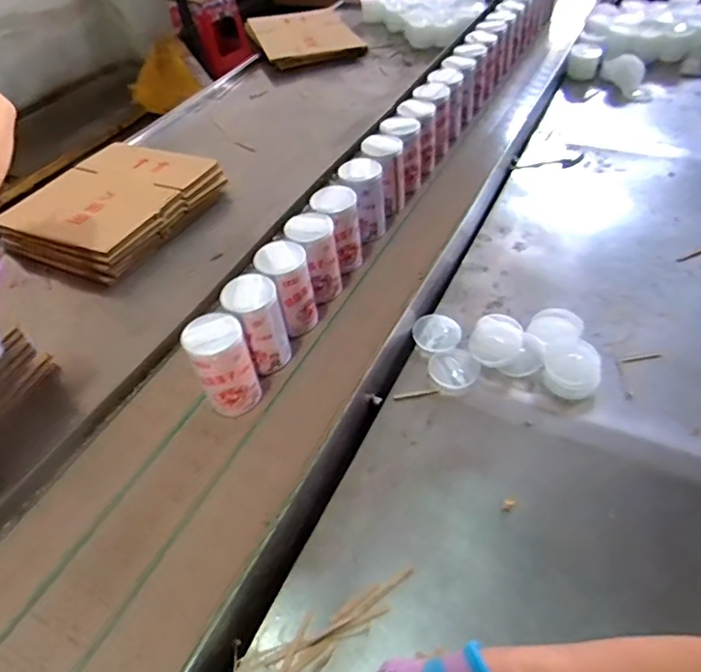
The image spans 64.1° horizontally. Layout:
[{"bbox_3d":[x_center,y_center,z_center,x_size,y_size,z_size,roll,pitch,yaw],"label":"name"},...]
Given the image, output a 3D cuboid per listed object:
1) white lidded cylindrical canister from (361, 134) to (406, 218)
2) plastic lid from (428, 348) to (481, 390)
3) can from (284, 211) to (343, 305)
[{"bbox_3d":[0.052,-0.269,0.943,0.069,0.116,0.072,-3,46,3],"label":"white lidded cylindrical canister"},{"bbox_3d":[0.139,0.043,0.746,0.063,0.009,0.066,-3,46,3],"label":"plastic lid"},{"bbox_3d":[-0.050,-0.109,0.795,0.065,0.112,0.065,-3,46,3],"label":"can"}]

